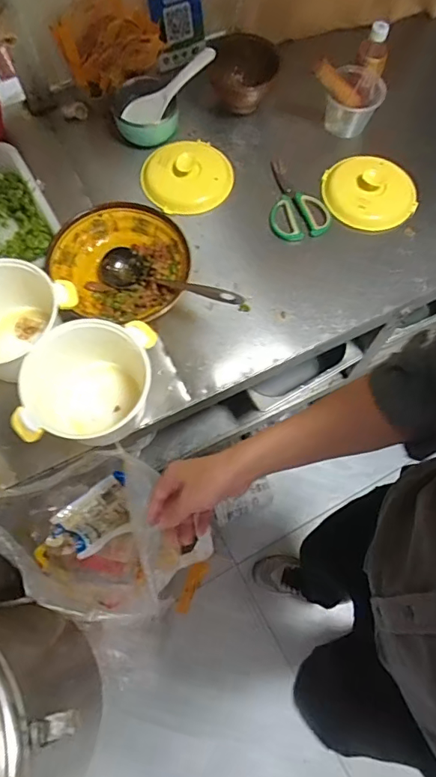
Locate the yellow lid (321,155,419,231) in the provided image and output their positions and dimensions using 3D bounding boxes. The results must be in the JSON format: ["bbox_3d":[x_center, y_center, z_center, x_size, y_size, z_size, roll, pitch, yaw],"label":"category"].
[{"bbox_3d":[0.282,-0.372,0.902,0.160,0.038,0.149,0,69,-1],"label":"yellow lid"}]

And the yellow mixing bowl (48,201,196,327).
[{"bbox_3d":[-0.151,-0.197,0.805,0.209,0.080,0.196,0,69,-1],"label":"yellow mixing bowl"}]

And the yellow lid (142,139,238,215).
[{"bbox_3d":[-0.058,-0.412,0.906,0.167,0.049,0.155,0,69,-1],"label":"yellow lid"}]

